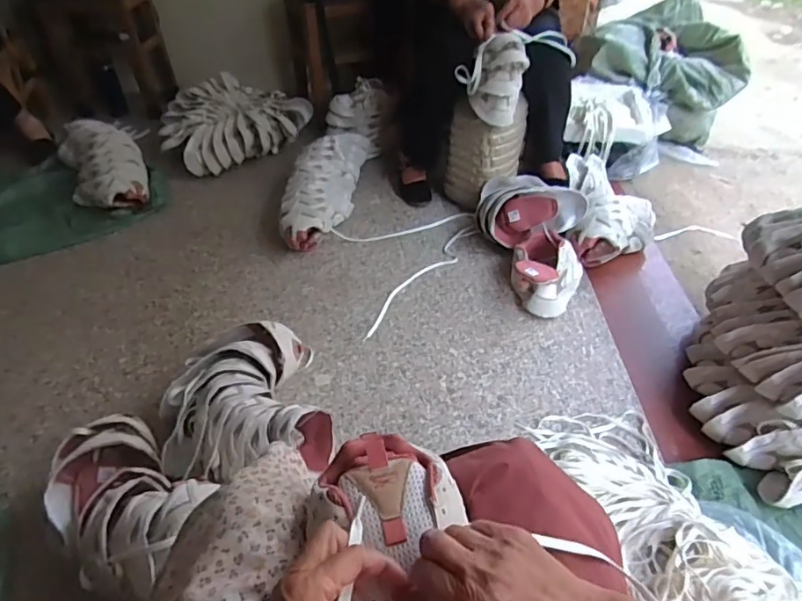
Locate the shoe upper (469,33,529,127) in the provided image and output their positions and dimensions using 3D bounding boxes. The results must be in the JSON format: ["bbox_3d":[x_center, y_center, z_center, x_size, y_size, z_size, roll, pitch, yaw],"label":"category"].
[{"bbox_3d":[0.243,-0.554,1.331,0.132,0.227,0.090,8,7,7],"label":"shoe upper"}]

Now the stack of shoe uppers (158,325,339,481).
[{"bbox_3d":[-0.289,0.169,0.962,0.273,0.120,0.296,-13,44,-13],"label":"stack of shoe uppers"}]

